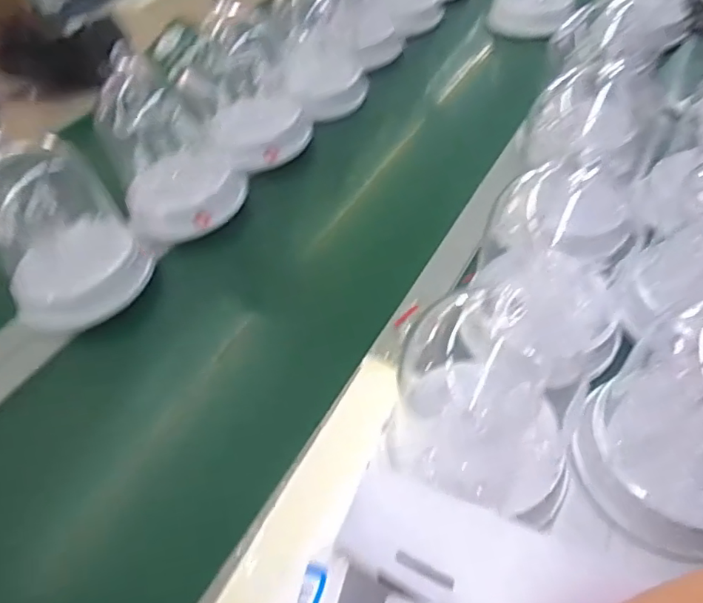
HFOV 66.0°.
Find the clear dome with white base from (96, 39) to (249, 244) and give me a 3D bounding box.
[{"bbox_3d":[-0.217,-0.183,0.643,0.147,0.176,0.125,-20,50,-11],"label":"clear dome with white base"}]

